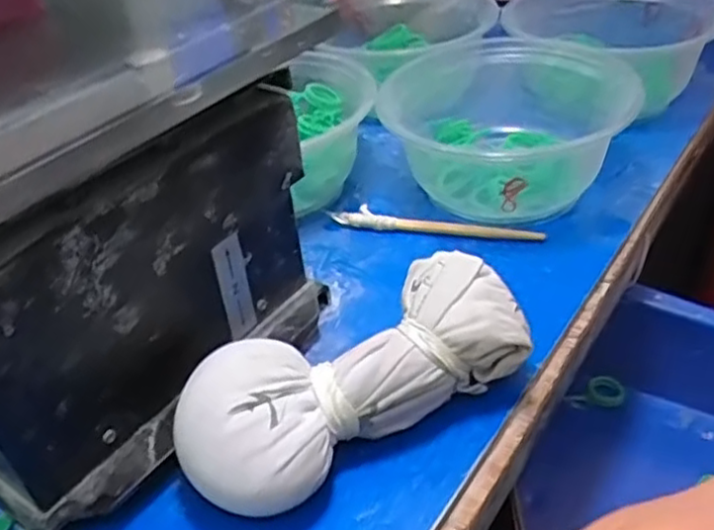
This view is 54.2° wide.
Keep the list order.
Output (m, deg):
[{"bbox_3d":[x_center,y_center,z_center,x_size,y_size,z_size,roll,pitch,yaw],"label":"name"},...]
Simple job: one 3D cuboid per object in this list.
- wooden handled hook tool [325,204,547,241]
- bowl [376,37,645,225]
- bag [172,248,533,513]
[{"bbox_3d":[0.041,-0.023,0.380,0.116,0.009,0.016,7,40,15],"label":"wooden handled hook tool"},{"bbox_3d":[0.083,-0.074,0.399,0.135,0.060,0.131,5,40,13],"label":"bowl"},{"bbox_3d":[-0.001,0.046,0.271,0.137,0.046,0.056,-26,43,-23],"label":"bag"}]

